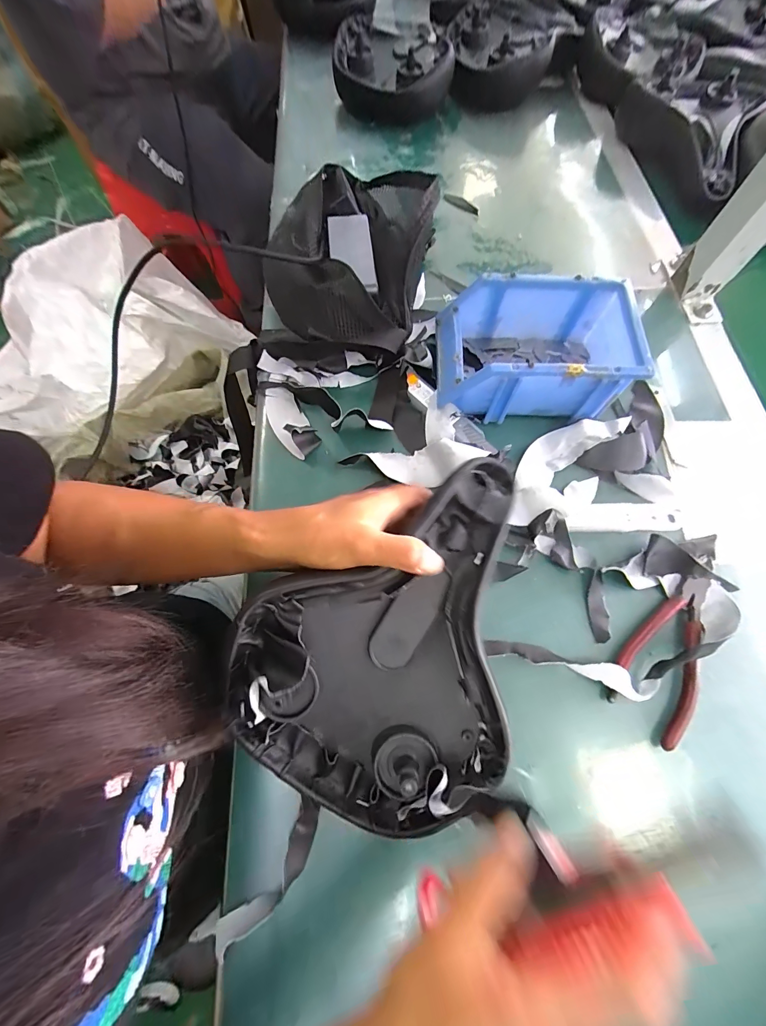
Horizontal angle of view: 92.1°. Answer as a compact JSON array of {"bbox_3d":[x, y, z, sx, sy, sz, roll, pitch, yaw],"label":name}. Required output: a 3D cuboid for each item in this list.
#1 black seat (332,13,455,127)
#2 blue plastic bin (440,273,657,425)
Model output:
[{"bbox_3d":[0.012,-0.711,0.593,0.171,0.063,0.181,-10,69,-5],"label":"black seat"},{"bbox_3d":[0.145,-0.158,0.367,0.173,0.076,0.114,2,68,0],"label":"blue plastic bin"}]

